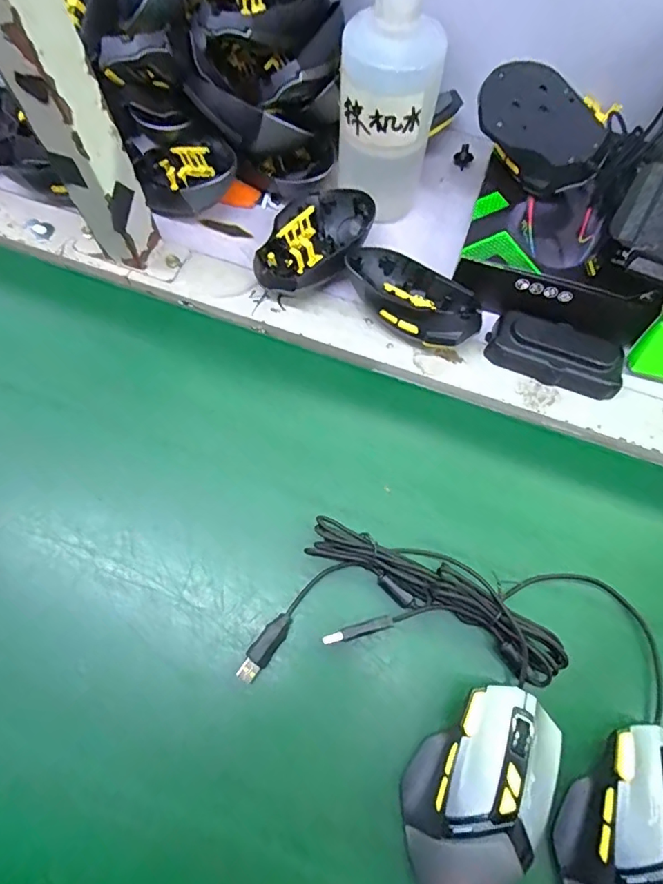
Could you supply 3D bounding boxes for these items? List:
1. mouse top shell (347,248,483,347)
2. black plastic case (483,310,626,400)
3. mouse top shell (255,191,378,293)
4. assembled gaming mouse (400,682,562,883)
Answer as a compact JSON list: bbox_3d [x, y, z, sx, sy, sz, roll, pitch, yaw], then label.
[{"bbox_3d":[0.068,-0.121,0.407,0.118,0.048,0.073,29,70,10],"label":"mouse top shell"},{"bbox_3d":[0.184,-0.072,0.402,0.106,0.021,0.045,20,67,4],"label":"black plastic case"},{"bbox_3d":[-0.014,-0.175,0.432,0.077,0.037,0.125,30,71,11],"label":"mouse top shell"},{"bbox_3d":[0.084,0.203,0.287,0.069,0.047,0.121,27,70,9],"label":"assembled gaming mouse"}]

